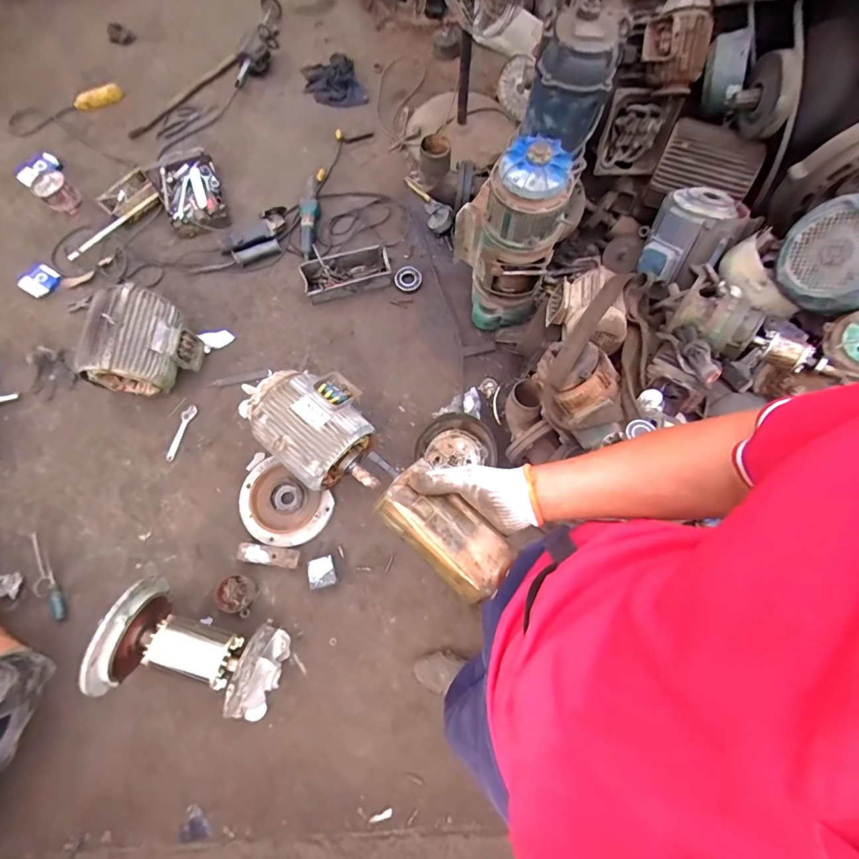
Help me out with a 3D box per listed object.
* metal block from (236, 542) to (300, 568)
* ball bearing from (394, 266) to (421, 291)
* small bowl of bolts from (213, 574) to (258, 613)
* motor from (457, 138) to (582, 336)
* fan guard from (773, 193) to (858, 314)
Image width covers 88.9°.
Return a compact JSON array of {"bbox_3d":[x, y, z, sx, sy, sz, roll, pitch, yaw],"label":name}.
[{"bbox_3d":[-0.485,0.382,1.331,0.187,0.059,0.056,9,73,-2],"label":"metal block"},{"bbox_3d":[-0.079,-0.555,1.612,0.098,0.020,0.090,27,104,1],"label":"ball bearing"},{"bbox_3d":[-0.583,0.490,1.307,0.108,0.035,0.107,1,73,-2],"label":"small bowl of bolts"},{"bbox_3d":[0.230,-0.556,1.292,0.190,0.561,0.282,-29,78,-12],"label":"motor"},{"bbox_3d":[0.916,-0.374,0.967,0.130,0.249,0.231,-16,74,-23],"label":"fan guard"}]

